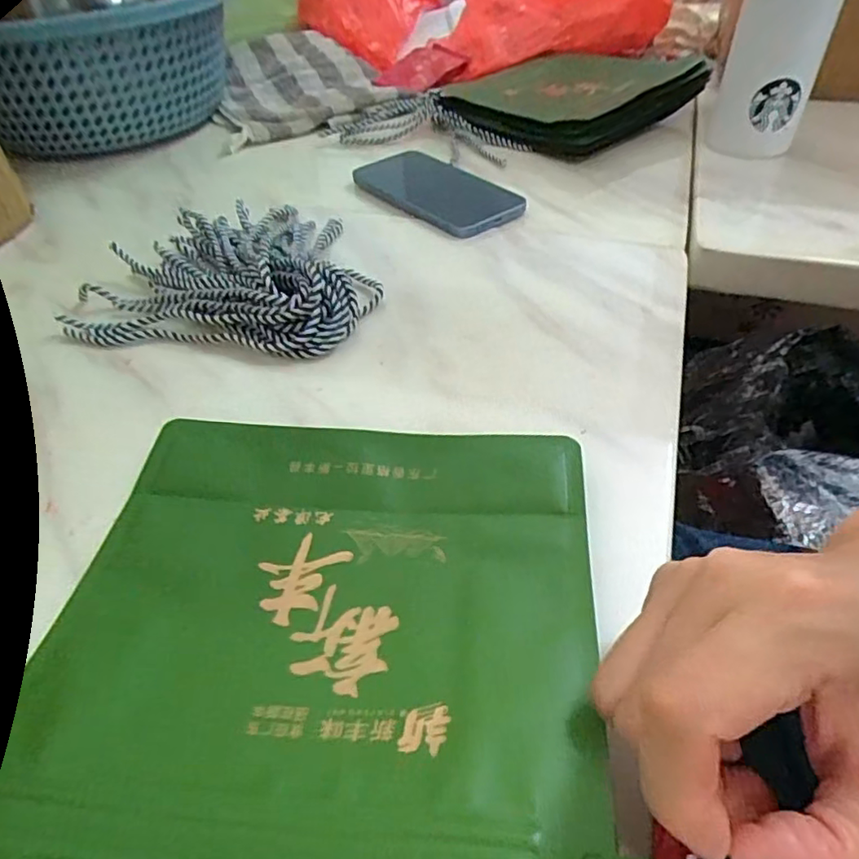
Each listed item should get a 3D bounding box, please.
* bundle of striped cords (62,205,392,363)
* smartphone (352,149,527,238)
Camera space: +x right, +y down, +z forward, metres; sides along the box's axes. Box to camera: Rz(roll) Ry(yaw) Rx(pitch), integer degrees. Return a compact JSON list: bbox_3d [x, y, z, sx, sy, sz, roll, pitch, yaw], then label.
[{"bbox_3d":[-0.122,-0.108,0.389,0.176,0.031,0.149,5,45,7],"label":"bundle of striped cords"},{"bbox_3d":[0.006,-0.194,0.485,0.072,0.010,0.148,-31,52,-26],"label":"smartphone"}]

